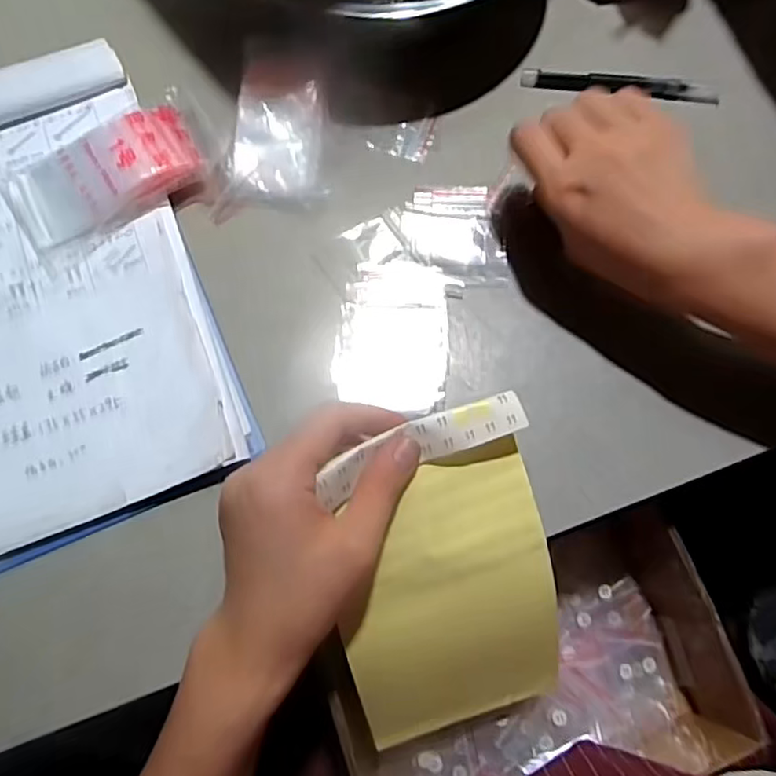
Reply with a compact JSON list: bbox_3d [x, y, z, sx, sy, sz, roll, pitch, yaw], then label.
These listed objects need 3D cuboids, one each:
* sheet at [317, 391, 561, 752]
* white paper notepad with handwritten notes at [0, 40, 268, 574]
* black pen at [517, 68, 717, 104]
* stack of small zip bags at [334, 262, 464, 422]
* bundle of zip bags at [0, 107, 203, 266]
[{"bbox_3d":[0.033,0.116,0.355,0.119,0.024,0.208,-16,110,-11],"label":"sheet"},{"bbox_3d":[-0.230,-0.054,0.376,0.221,0.029,0.303,-22,73,-9],"label":"white paper notepad with handwritten notes"},{"bbox_3d":[0.165,-0.216,0.443,0.138,0.013,0.012,5,73,1],"label":"black pen"},{"bbox_3d":[0.005,-0.034,0.387,0.069,0.005,0.095,11,73,3],"label":"stack of small zip bags"},{"bbox_3d":[-0.183,-0.138,0.399,0.119,0.024,0.067,-32,76,-10],"label":"bundle of zip bags"}]

